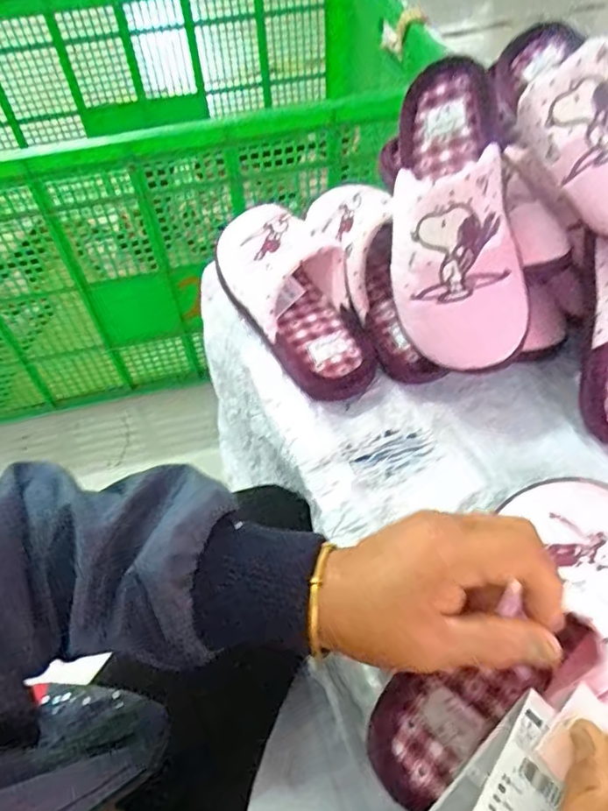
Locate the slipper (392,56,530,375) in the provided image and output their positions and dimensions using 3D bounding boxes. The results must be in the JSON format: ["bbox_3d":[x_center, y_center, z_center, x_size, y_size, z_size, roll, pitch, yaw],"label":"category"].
[{"bbox_3d":[0.115,-0.152,0.432,0.091,0.087,0.245,-3,81,1],"label":"slipper"}]

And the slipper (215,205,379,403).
[{"bbox_3d":[-0.009,-0.104,0.516,0.095,0.057,0.226,-24,69,-14],"label":"slipper"}]

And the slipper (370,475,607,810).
[{"bbox_3d":[0.131,0.121,0.331,0.244,0.053,0.104,-37,59,-20],"label":"slipper"}]

